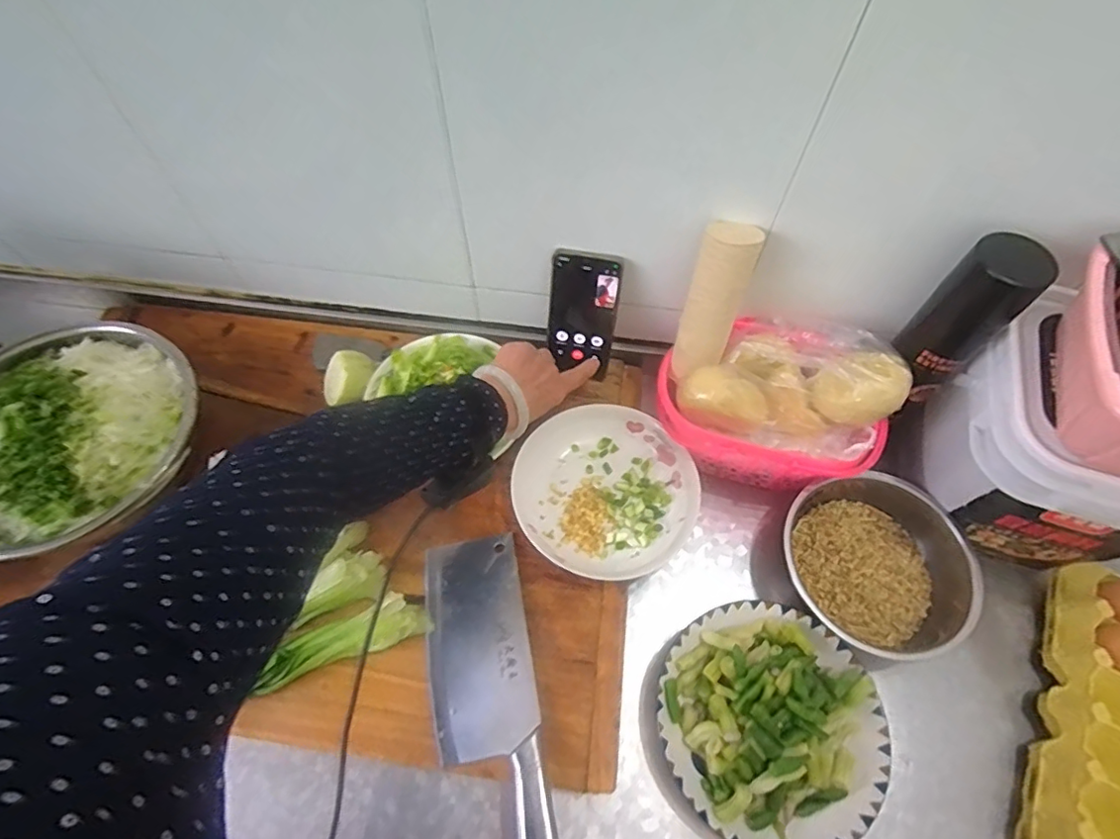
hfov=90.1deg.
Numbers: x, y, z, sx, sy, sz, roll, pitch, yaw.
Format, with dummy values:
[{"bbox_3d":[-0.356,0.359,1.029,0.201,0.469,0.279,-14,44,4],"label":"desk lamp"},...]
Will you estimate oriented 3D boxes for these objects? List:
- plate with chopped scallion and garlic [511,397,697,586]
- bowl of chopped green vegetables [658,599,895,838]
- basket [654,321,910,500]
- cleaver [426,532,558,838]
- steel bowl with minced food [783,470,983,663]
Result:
[{"bbox_3d":[0.048,0.071,0.598,0.182,0.027,0.192,0,61,0],"label":"plate with chopped scallion and garlic"},{"bbox_3d":[0.191,0.270,0.507,0.193,0.059,0.192,0,61,0],"label":"bowl of chopped green vegetables"},{"bbox_3d":[0.222,-0.016,0.595,0.218,0.153,0.150,24,63,12],"label":"basket"},{"bbox_3d":[-0.067,0.249,0.499,0.090,0.026,0.298,-10,61,-6],"label":"cleaver"},{"bbox_3d":[0.334,0.145,0.577,0.179,0.068,0.177,0,61,0],"label":"steel bowl with minced food"}]

